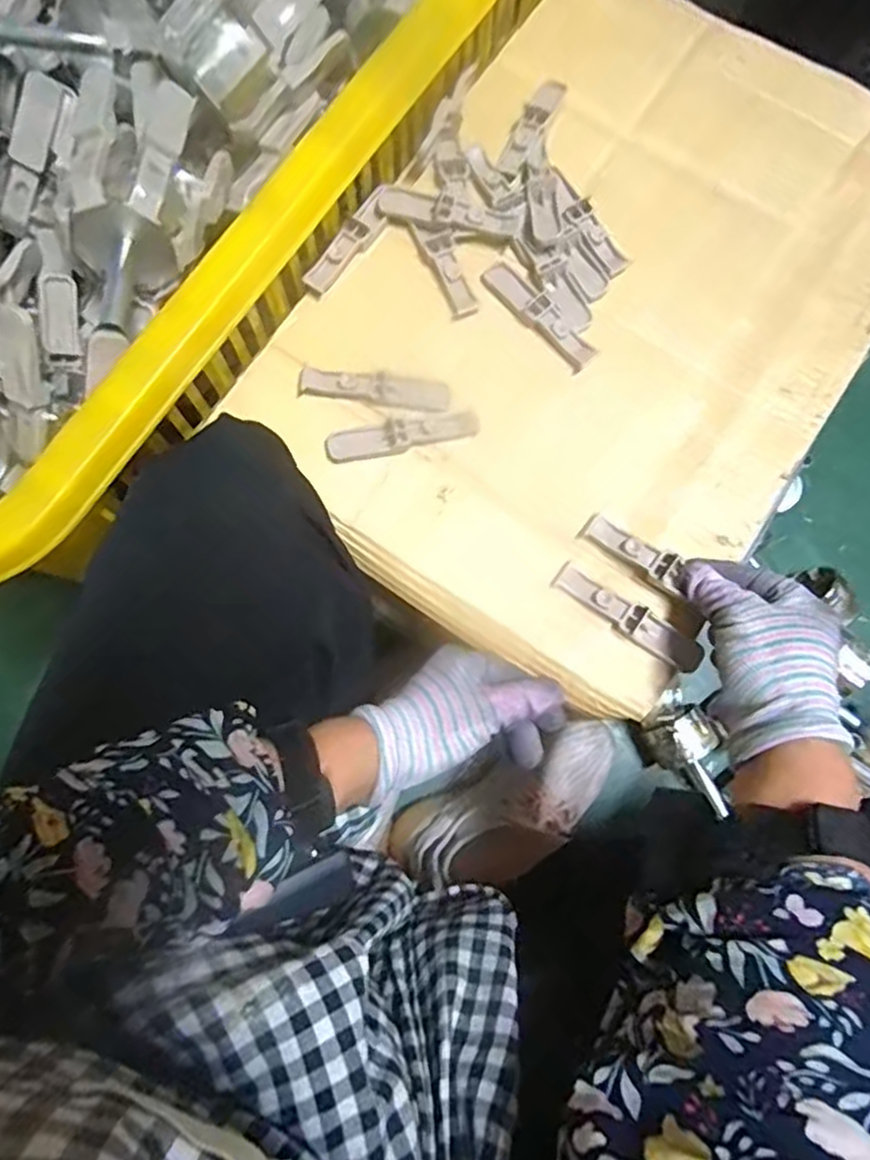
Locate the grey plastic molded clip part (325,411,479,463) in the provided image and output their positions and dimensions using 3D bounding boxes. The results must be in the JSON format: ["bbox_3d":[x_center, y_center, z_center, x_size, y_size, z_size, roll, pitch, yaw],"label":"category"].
[{"bbox_3d":[-0.021,-0.096,0.447,0.100,0.008,0.023,-14,79,-3],"label":"grey plastic molded clip part"}]

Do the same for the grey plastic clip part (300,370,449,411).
[{"bbox_3d":[-0.040,-0.129,0.454,0.102,0.005,0.020,7,79,1],"label":"grey plastic clip part"}]

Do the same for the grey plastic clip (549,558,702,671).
[{"bbox_3d":[0.122,0.024,0.420,0.101,0.010,0.021,34,80,6],"label":"grey plastic clip"}]

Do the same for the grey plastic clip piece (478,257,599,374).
[{"bbox_3d":[0.072,-0.185,0.465,0.022,0.012,0.096,-43,82,-8],"label":"grey plastic clip piece"}]

